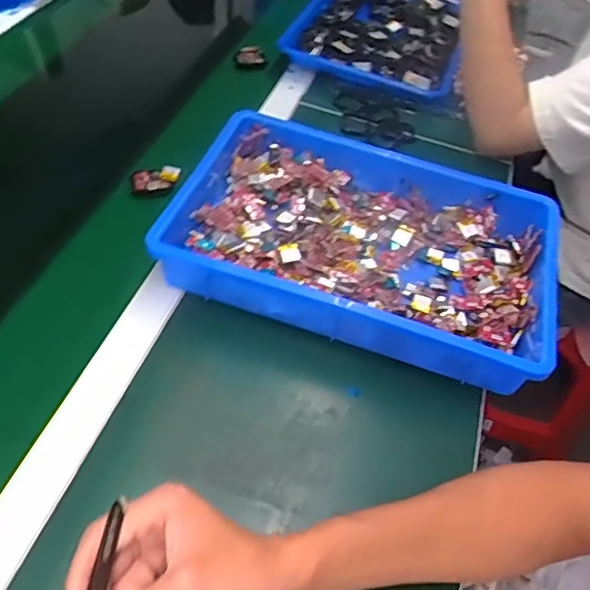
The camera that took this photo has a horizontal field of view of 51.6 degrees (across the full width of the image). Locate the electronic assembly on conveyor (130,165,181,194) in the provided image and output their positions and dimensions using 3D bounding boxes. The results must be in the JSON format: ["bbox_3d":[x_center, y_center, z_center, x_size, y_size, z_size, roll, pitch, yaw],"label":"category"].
[{"bbox_3d":[-0.157,-0.131,0.692,0.057,0.018,0.026,-19,53,-21],"label":"electronic assembly on conveyor"}]

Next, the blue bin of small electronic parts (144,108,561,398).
[{"bbox_3d":[0.066,-0.060,0.618,0.362,0.060,0.238,16,49,9],"label":"blue bin of small electronic parts"}]

